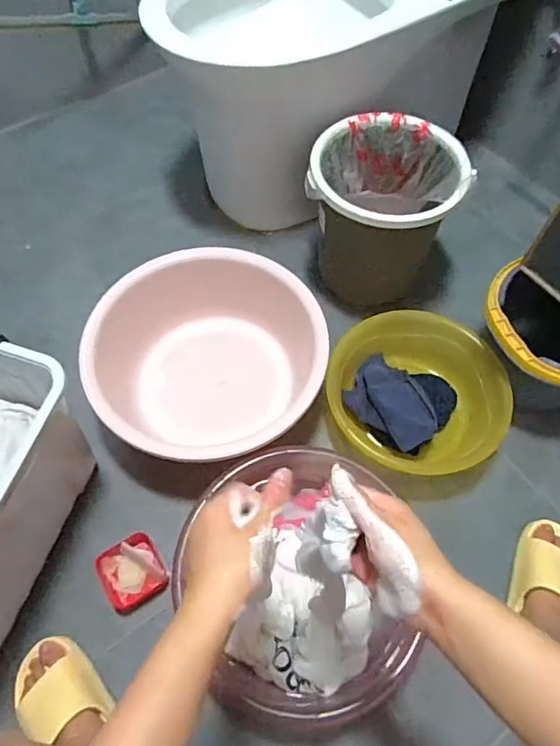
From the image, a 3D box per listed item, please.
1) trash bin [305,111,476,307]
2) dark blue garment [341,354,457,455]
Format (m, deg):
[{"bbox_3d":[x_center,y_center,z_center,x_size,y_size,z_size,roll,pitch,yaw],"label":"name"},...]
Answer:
[{"bbox_3d":[0.181,-0.298,0.942,0.248,0.241,0.235,1,61,-1],"label":"trash bin"},{"bbox_3d":[0.212,0.038,0.882,0.169,0.070,0.165,1,61,-1],"label":"dark blue garment"}]

